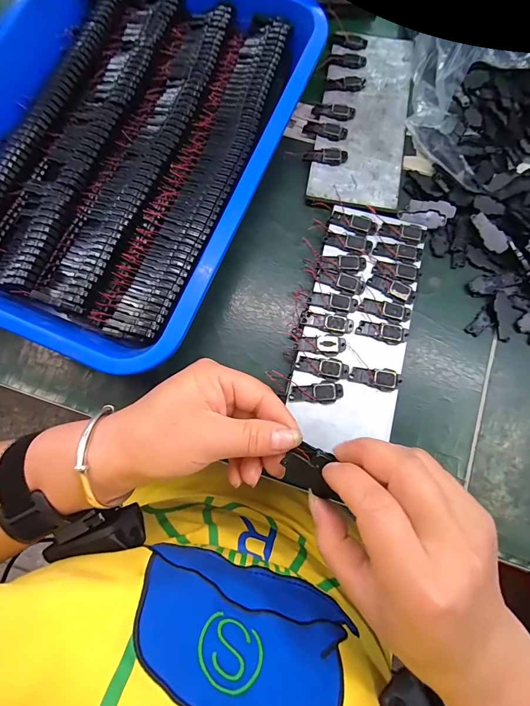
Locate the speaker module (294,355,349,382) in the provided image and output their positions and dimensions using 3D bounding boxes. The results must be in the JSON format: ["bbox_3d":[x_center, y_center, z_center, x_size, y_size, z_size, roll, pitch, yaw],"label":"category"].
[{"bbox_3d":[0.043,0.010,0.257,0.039,0.004,0.016,16,79,4],"label":"speaker module"}]

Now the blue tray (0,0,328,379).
[{"bbox_3d":[-0.126,-0.187,0.294,0.272,0.045,0.370,23,79,5],"label":"blue tray"}]

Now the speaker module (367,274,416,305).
[{"bbox_3d":[0.101,-0.052,0.268,0.038,0.004,0.016,28,80,6],"label":"speaker module"}]

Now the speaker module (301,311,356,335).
[{"bbox_3d":[0.048,-0.023,0.265,0.040,0.008,0.014,12,79,3],"label":"speaker module"}]

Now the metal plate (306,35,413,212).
[{"bbox_3d":[0.092,-0.222,0.317,0.079,0.004,0.191,10,79,2],"label":"metal plate"}]

